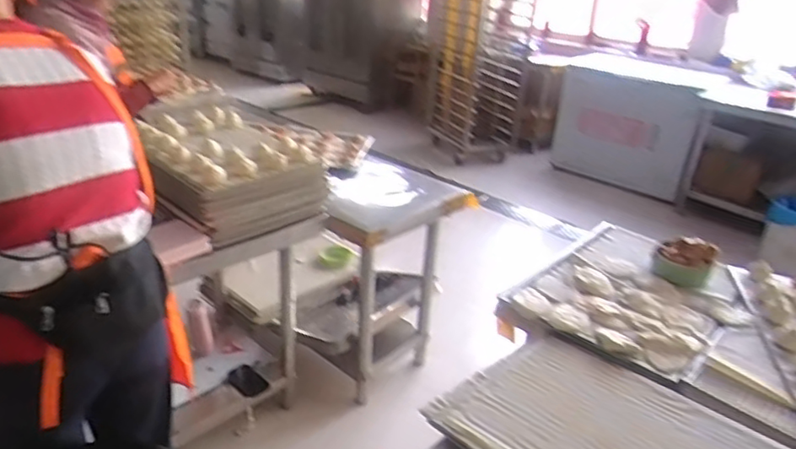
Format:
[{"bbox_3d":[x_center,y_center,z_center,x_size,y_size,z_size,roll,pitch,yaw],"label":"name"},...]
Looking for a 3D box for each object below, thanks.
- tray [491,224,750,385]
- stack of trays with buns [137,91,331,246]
[{"bbox_3d":[0.580,0.150,1.419,0.439,0.044,0.575,25,32,37],"label":"tray"},{"bbox_3d":[-0.537,-0.213,1.816,0.470,0.219,0.658,-12,30,-30],"label":"stack of trays with buns"}]

